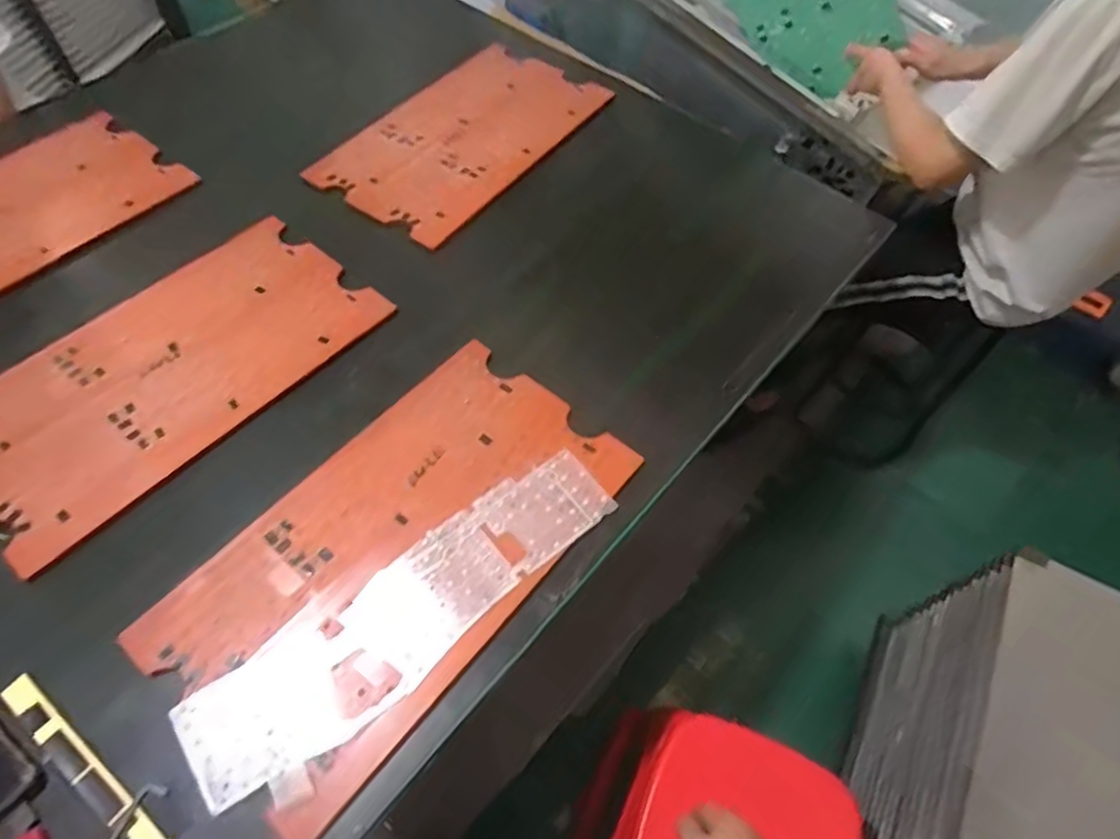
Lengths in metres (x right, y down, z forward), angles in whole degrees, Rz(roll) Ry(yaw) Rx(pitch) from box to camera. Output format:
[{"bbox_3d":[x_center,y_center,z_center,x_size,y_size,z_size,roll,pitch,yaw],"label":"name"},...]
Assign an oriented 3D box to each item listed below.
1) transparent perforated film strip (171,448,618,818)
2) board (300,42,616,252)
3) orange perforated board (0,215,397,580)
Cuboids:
[{"bbox_3d":[-0.141,0.179,0.619,0.440,0.008,0.123,-37,65,-23],"label":"transparent perforated film strip"},{"bbox_3d":[-0.154,-0.474,1.048,0.277,0.018,0.470,36,68,17],"label":"board"},{"bbox_3d":[-0.480,-0.069,0.784,0.280,0.018,0.481,37,63,20],"label":"orange perforated board"}]

